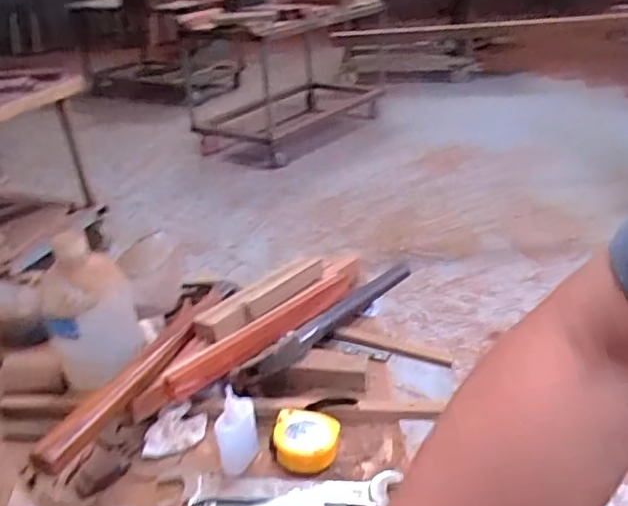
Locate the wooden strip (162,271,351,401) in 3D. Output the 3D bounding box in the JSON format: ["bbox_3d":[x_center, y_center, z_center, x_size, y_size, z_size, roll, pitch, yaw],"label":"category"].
[{"bbox_3d":[-0.055,0.092,0.710,0.305,0.037,0.014,-28,-2,-40],"label":"wooden strip"}]

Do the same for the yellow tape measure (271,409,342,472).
[{"bbox_3d":[-0.009,0.199,0.611,0.068,0.026,0.071,3,30,11],"label":"yellow tape measure"}]

